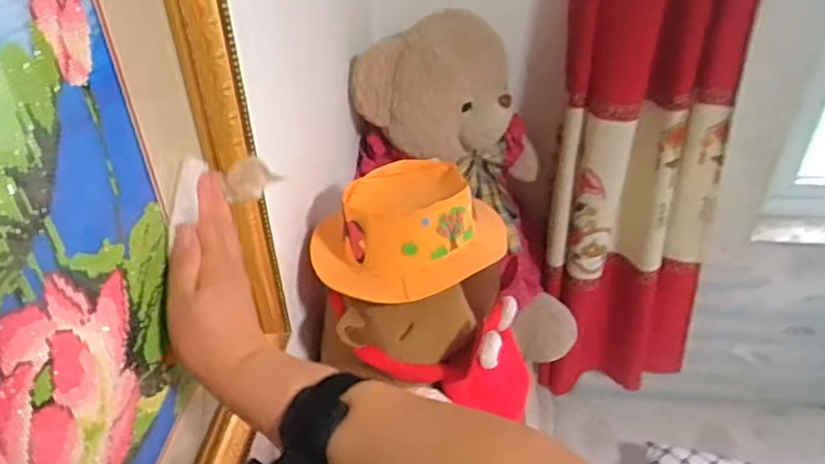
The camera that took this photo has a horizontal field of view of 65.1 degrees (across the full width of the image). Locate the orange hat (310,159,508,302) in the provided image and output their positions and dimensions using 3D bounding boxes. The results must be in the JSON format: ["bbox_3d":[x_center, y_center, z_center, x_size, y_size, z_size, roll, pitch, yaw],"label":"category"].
[{"bbox_3d":[-0.011,-0.008,0.727,0.197,0.082,0.170,22,45,27],"label":"orange hat"}]

